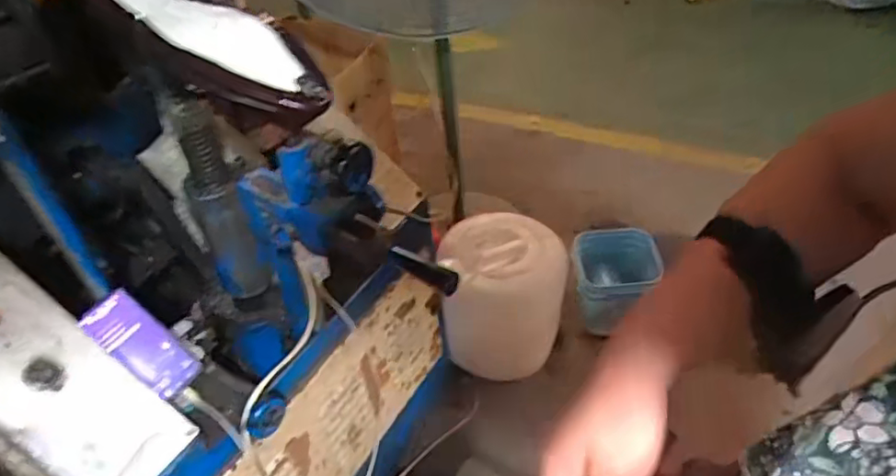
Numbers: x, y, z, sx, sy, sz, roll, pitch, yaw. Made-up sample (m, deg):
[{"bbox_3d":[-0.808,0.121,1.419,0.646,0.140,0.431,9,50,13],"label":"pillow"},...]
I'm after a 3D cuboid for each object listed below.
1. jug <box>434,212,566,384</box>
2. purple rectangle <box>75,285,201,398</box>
[{"bbox_3d":[0.141,0.144,1.452,0.291,0.290,0.295,-4,41,3],"label":"jug"},{"bbox_3d":[-0.405,0.141,0.792,0.156,0.022,0.067,45,50,-8],"label":"purple rectangle"}]

